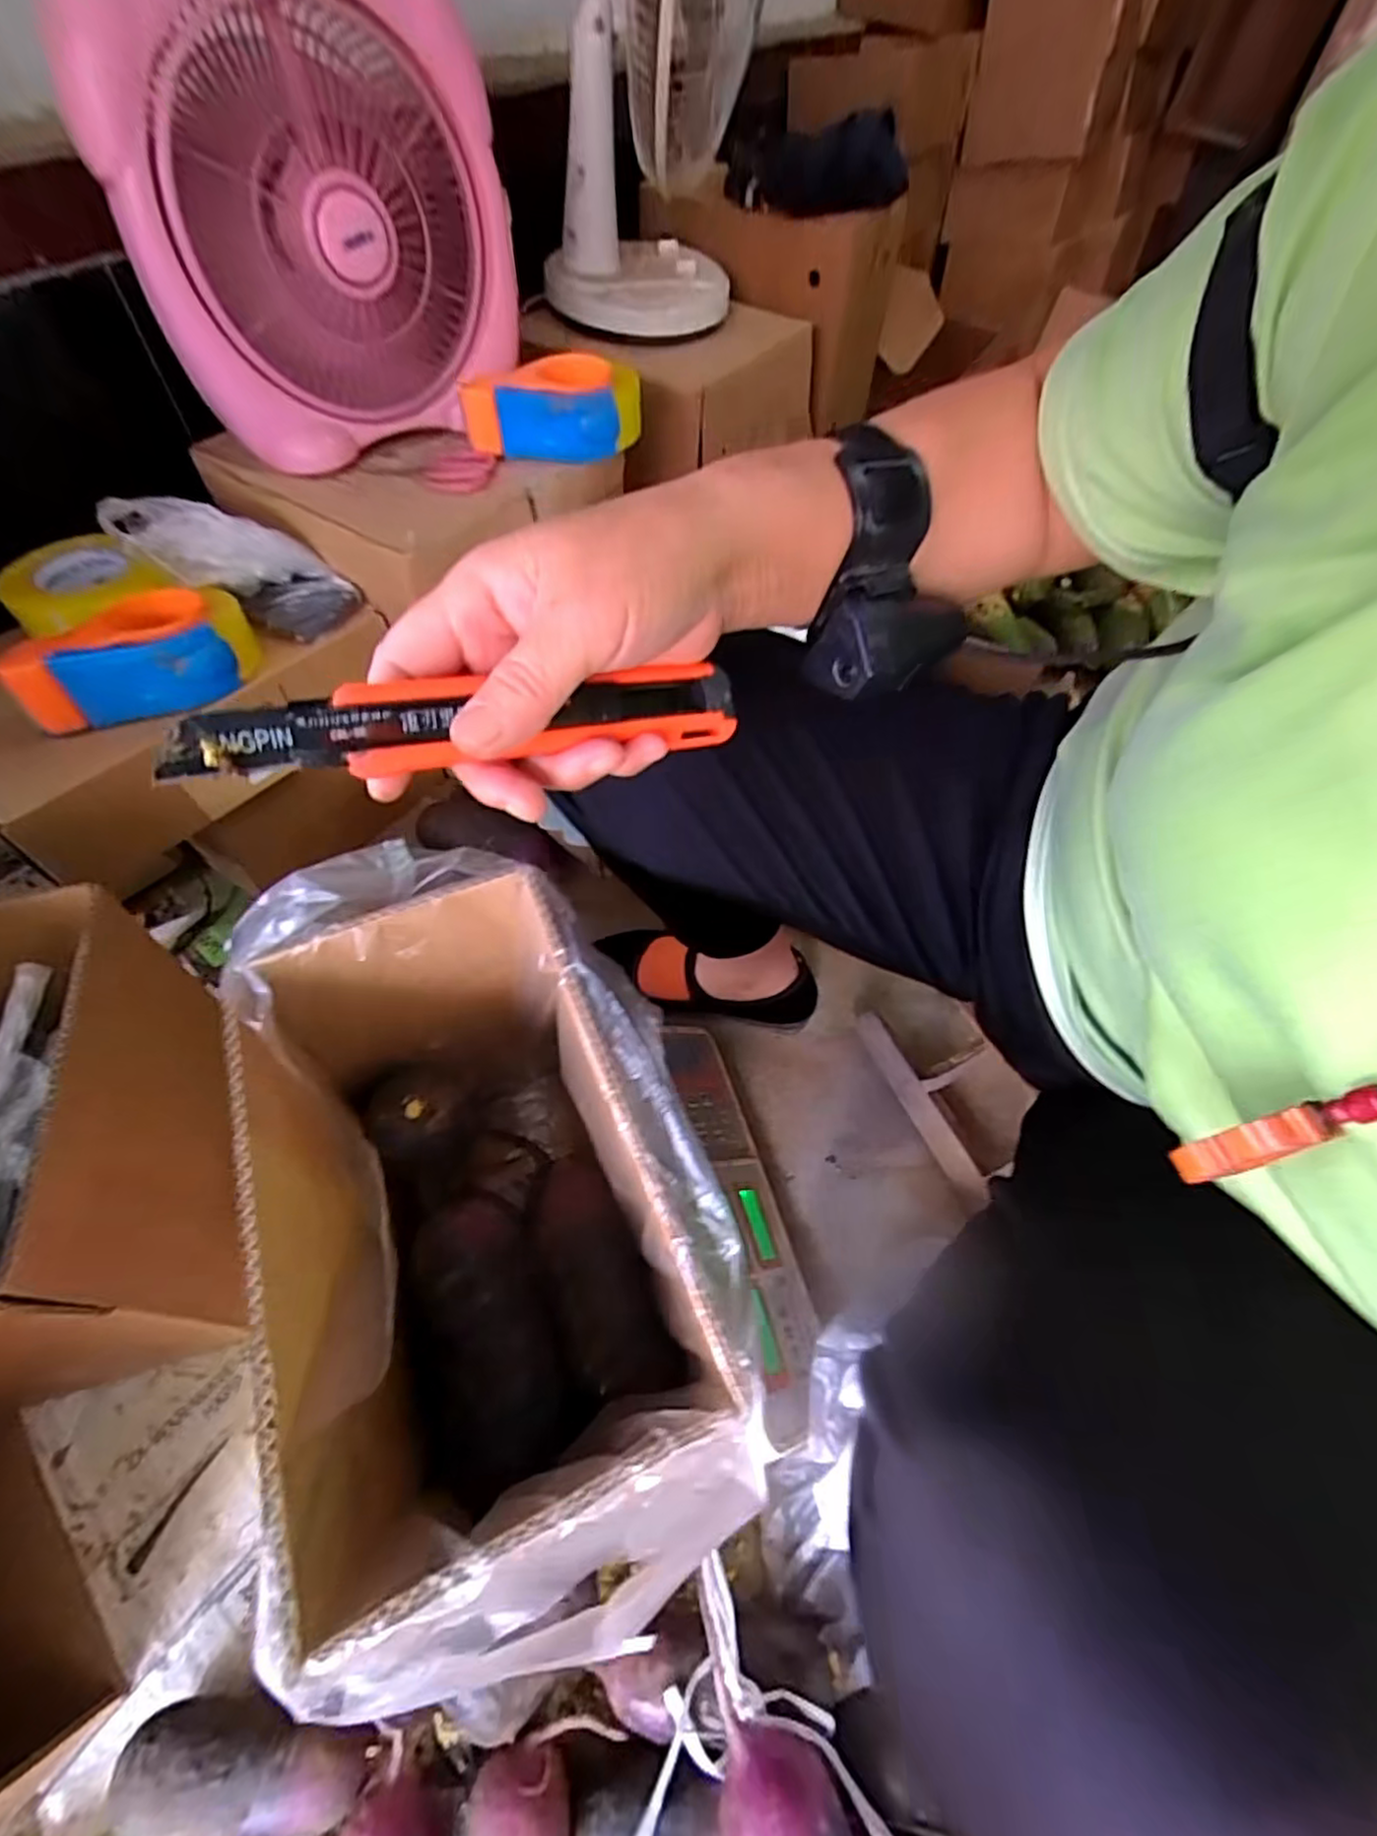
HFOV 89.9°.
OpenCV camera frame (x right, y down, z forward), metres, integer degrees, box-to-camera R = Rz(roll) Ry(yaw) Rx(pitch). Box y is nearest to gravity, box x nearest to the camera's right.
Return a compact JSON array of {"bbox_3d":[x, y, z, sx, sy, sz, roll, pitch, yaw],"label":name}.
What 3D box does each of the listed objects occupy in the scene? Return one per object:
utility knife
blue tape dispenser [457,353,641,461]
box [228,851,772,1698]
[{"bbox_3d":[-0.063,-0.066,0.230,0.183,0.021,0.021,-13,57,-29],"label":"utility knife"},{"bbox_3d":[-0.137,-0.522,0.708,0.171,0.064,0.090,3,56,-2],"label":"blue tape dispenser"},{"bbox_3d":[-0.094,0.154,0.367,0.161,0.248,0.296,-19,60,-15],"label":"box"}]

